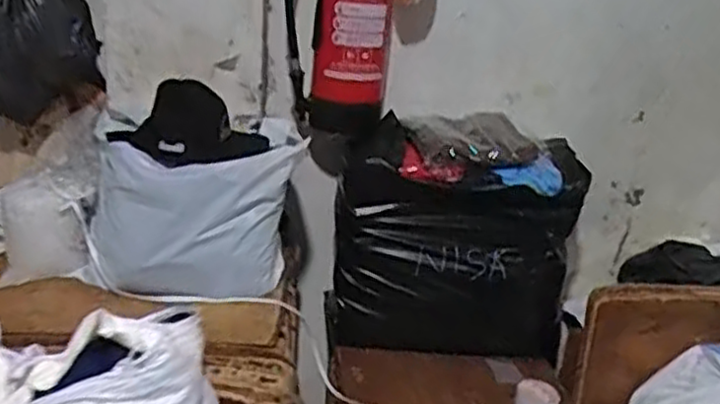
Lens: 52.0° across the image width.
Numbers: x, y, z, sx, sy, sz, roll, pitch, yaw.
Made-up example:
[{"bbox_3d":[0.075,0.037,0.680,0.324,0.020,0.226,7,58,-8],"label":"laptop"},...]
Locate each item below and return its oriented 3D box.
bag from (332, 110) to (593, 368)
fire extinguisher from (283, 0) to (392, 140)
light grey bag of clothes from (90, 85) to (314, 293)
[{"bbox_3d":[0.202,0.080,1.619,0.495,0.482,0.195,3,20,-3],"label":"bag"},{"bbox_3d":[-0.043,-0.397,1.553,0.218,0.524,0.138,5,20,3],"label":"fire extinguisher"},{"bbox_3d":[-0.307,-0.024,1.350,0.333,0.337,0.209,-3,21,-20],"label":"light grey bag of clothes"}]

